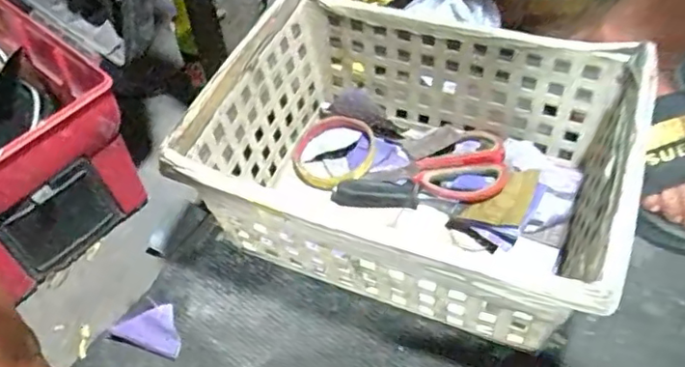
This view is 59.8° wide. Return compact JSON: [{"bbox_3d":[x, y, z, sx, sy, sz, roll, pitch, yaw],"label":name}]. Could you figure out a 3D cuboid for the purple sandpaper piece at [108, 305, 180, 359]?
[{"bbox_3d":[-0.168,0.133,0.512,0.058,0.005,0.043,-21,86,10],"label":"purple sandpaper piece"}]

